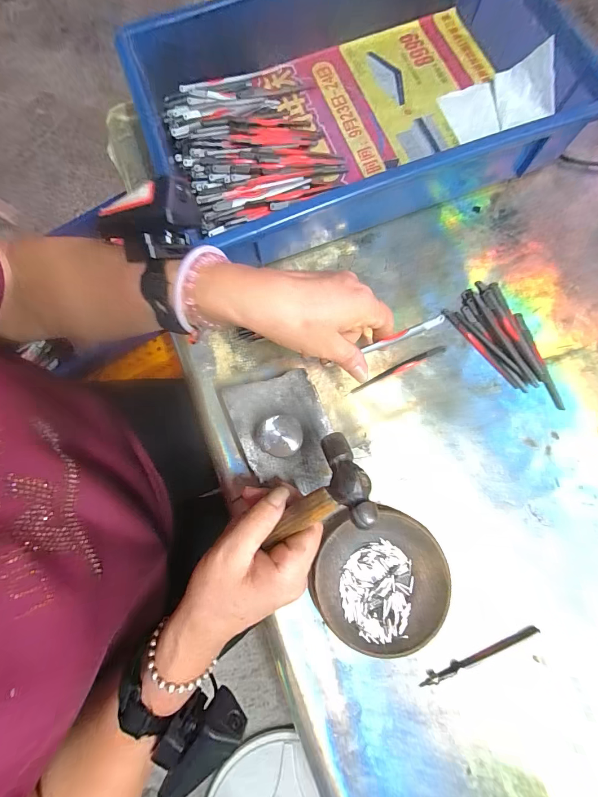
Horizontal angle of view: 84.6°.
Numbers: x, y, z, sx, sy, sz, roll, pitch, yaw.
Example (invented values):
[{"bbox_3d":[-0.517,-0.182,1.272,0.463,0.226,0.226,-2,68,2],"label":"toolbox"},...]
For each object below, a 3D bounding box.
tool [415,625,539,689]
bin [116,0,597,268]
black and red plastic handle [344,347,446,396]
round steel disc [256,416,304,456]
[{"bbox_3d":[0.151,0.216,0.274,0.107,0.004,0.009,-21,78,-1],"label":"tool"},{"bbox_3d":[0.054,-0.323,0.353,0.424,0.070,0.286,-19,78,-1],"label":"bin"},{"bbox_3d":[0.097,-0.028,0.328,0.108,0.004,0.009,-23,78,-2],"label":"black and red plastic handle"},{"bbox_3d":[-0.016,0.032,0.275,0.036,0.022,0.033,-1,78,3],"label":"round steel disc"}]

